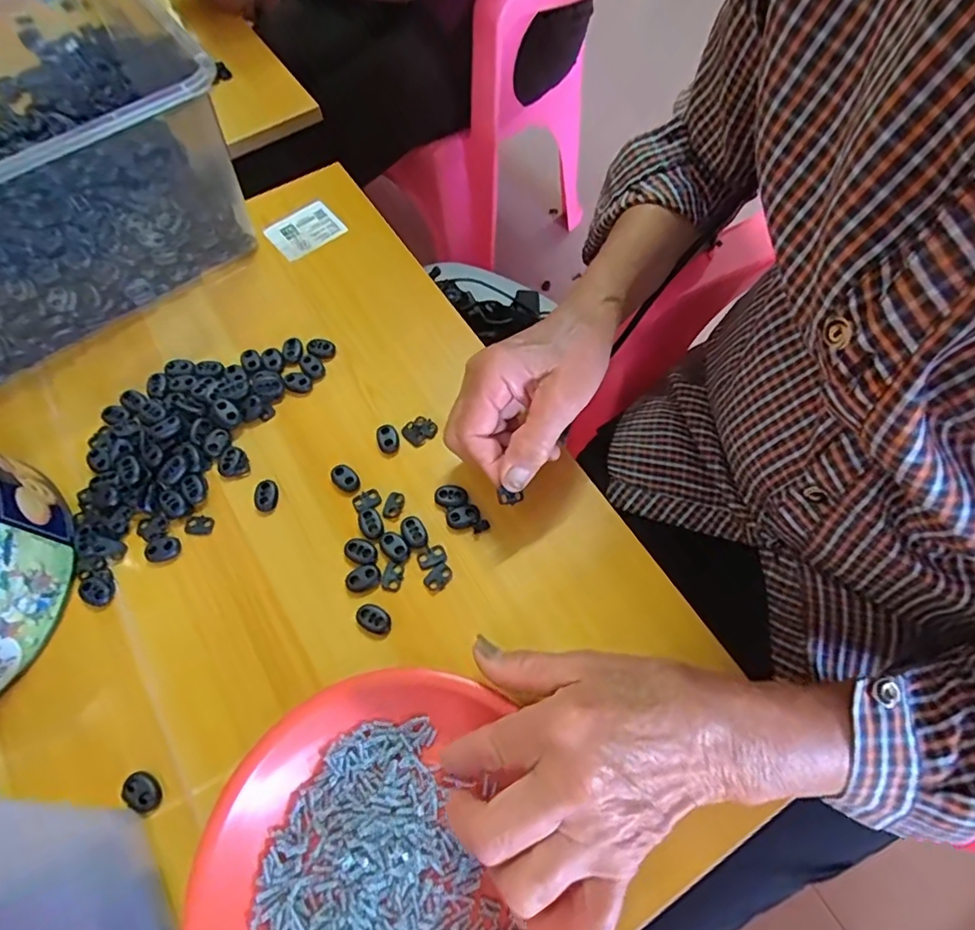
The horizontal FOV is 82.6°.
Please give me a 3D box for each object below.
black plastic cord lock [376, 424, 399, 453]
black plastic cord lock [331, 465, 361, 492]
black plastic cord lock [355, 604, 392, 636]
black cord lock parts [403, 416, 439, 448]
[{"bbox_3d":[-0.071,-0.019,0.392,0.014,0.005,0.021,-18,65,-7],"label":"black plastic cord lock"},{"bbox_3d":[-0.097,0.009,0.379,0.021,0.005,0.015,37,71,17],"label":"black plastic cord lock"},{"bbox_3d":[-0.070,0.094,0.339,0.021,0.005,0.015,24,67,12],"label":"black plastic cord lock"},{"bbox_3d":[-0.048,-0.024,0.396,0.022,0.006,0.018,-36,69,-15],"label":"black cord lock parts"}]

